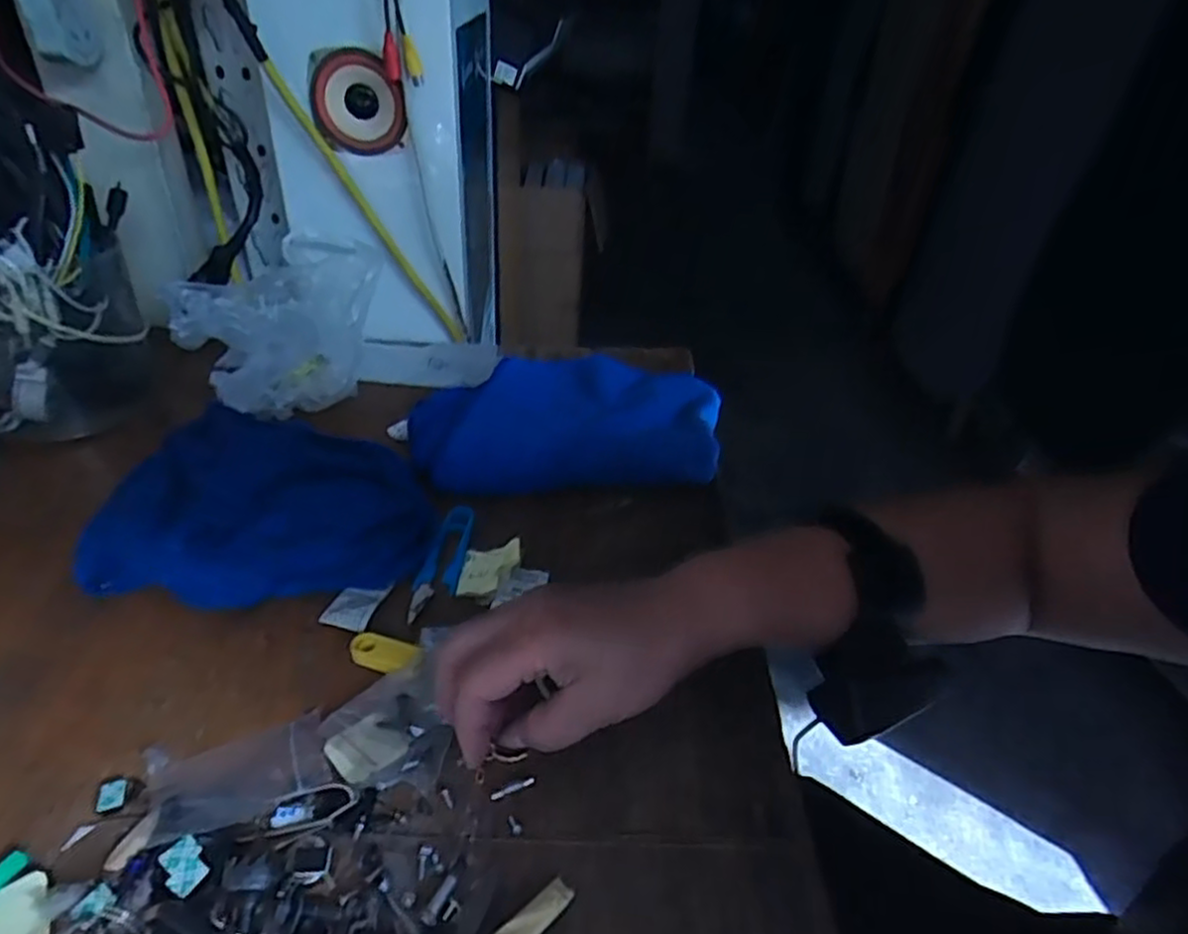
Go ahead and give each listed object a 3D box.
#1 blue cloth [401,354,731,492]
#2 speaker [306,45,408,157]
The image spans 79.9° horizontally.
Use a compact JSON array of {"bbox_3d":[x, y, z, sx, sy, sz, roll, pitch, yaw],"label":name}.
[{"bbox_3d":[-0.022,-0.038,0.539,0.233,0.038,0.149,0,35,-6],"label":"blue cloth"},{"bbox_3d":[-0.189,-0.294,0.571,0.074,0.073,0.028,-1,35,-8],"label":"speaker"}]

